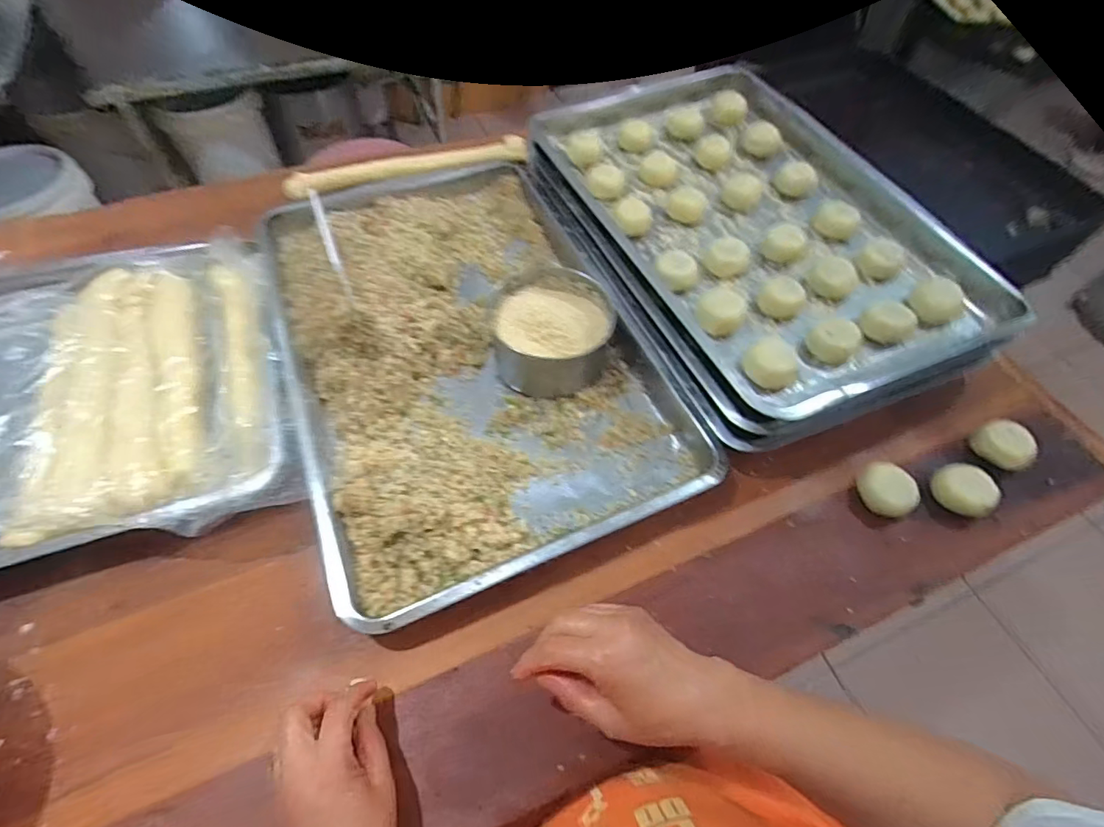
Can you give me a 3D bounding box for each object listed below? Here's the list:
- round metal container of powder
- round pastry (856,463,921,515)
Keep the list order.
[{"bbox_3d":[-0.001,-0.102,0.603,0.136,0.072,0.147,1,60,-2],"label":"round metal container of powder"},{"bbox_3d":[0.354,0.079,0.535,0.048,0.029,0.057,-23,64,-16],"label":"round pastry"}]

